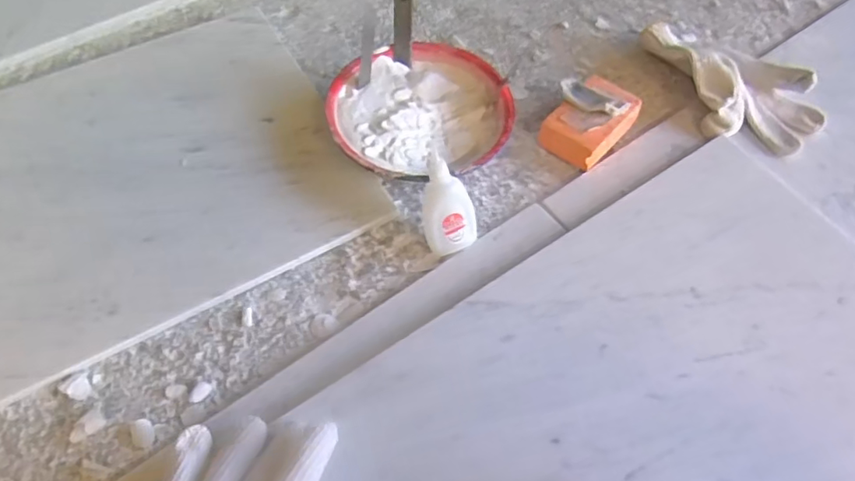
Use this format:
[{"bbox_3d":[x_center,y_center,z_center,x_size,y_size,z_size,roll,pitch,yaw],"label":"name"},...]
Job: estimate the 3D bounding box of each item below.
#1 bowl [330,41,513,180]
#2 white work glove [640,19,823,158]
[{"bbox_3d":[-0.007,-0.113,0.544,0.161,0.041,0.151,1,59,-2],"label":"bowl"},{"bbox_3d":[0.309,-0.165,0.589,0.116,0.042,0.183,-21,63,-15],"label":"white work glove"}]

